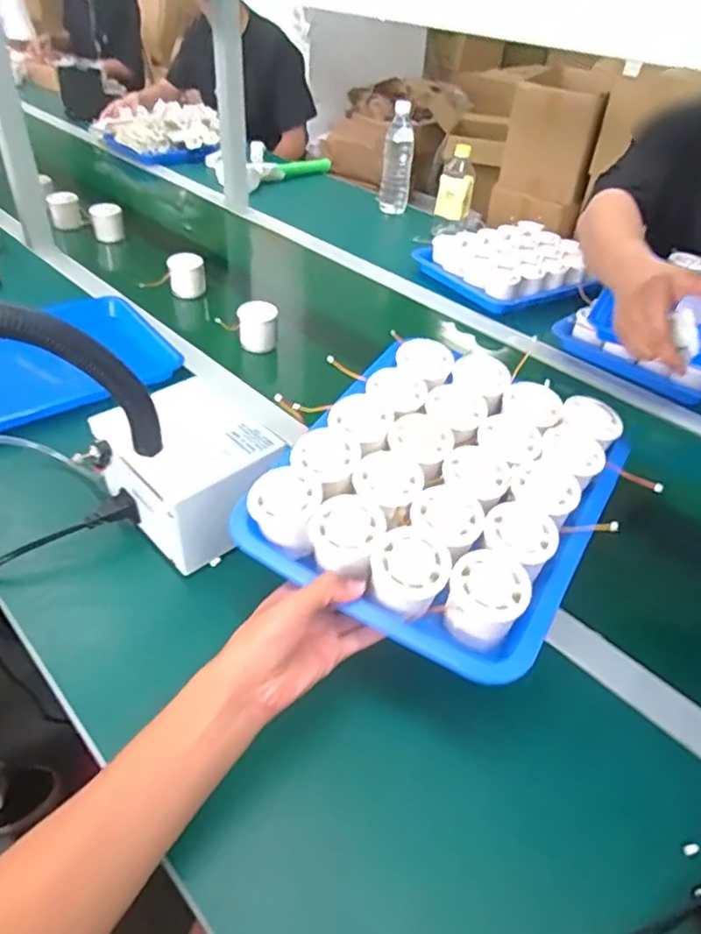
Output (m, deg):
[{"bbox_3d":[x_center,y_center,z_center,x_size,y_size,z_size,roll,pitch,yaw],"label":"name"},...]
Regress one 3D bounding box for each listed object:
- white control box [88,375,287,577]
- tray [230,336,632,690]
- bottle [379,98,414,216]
[{"bbox_3d":[-0.166,0.004,0.652,0.128,0.101,0.161,-30,50,-34],"label":"white control box"},{"bbox_3d":[0.089,0.013,0.559,0.243,0.084,0.286,24,44,23],"label":"tray"},{"bbox_3d":[0.106,-0.692,1.415,0.062,0.219,0.058,3,40,0],"label":"bottle"}]

